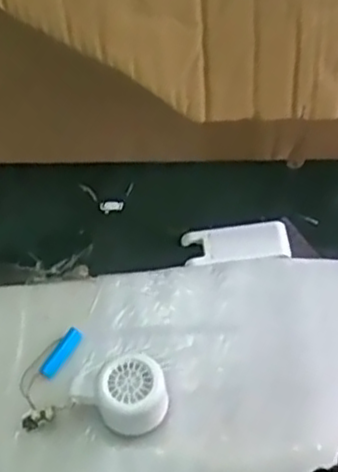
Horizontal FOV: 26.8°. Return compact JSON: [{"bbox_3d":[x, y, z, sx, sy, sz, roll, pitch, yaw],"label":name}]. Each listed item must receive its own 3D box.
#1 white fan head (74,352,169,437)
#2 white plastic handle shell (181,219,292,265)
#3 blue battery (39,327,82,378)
[{"bbox_3d":[-0.032,0.134,0.599,0.063,0.051,0.057,28,65,19],"label":"white fan head"},{"bbox_3d":[0.067,0.004,0.707,0.102,0.011,0.045,-4,59,1],"label":"white plastic handle shell"},{"bbox_3d":[-0.099,0.108,0.654,0.015,0.011,0.052,25,64,17],"label":"blue battery"}]

